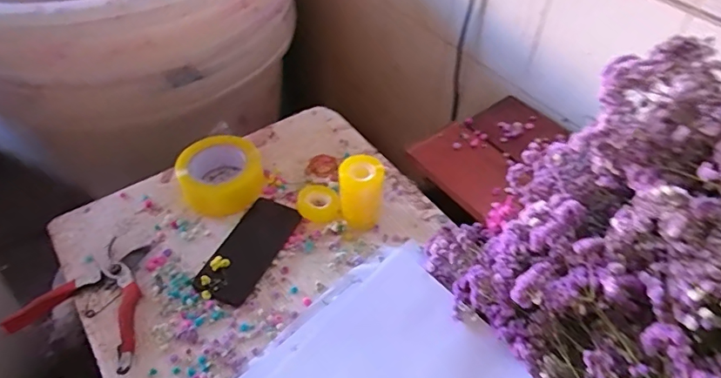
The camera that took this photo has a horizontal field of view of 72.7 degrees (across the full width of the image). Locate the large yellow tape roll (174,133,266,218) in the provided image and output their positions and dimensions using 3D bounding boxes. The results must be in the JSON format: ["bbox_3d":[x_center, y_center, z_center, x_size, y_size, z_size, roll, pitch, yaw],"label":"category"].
[{"bbox_3d":[-0.201,-0.022,0.710,0.115,0.061,0.110,1,49,-1],"label":"large yellow tape roll"}]

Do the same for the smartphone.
[{"bbox_3d":[-0.147,0.077,0.657,0.075,0.015,0.162,20,51,16],"label":"smartphone"}]

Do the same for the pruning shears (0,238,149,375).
[{"bbox_3d":[-0.322,0.128,0.610,0.175,0.024,0.150,14,50,11],"label":"pruning shears"}]

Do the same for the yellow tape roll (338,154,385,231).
[{"bbox_3d":[0.000,0.008,0.674,0.056,0.101,0.048,-1,49,-2],"label":"yellow tape roll"}]

